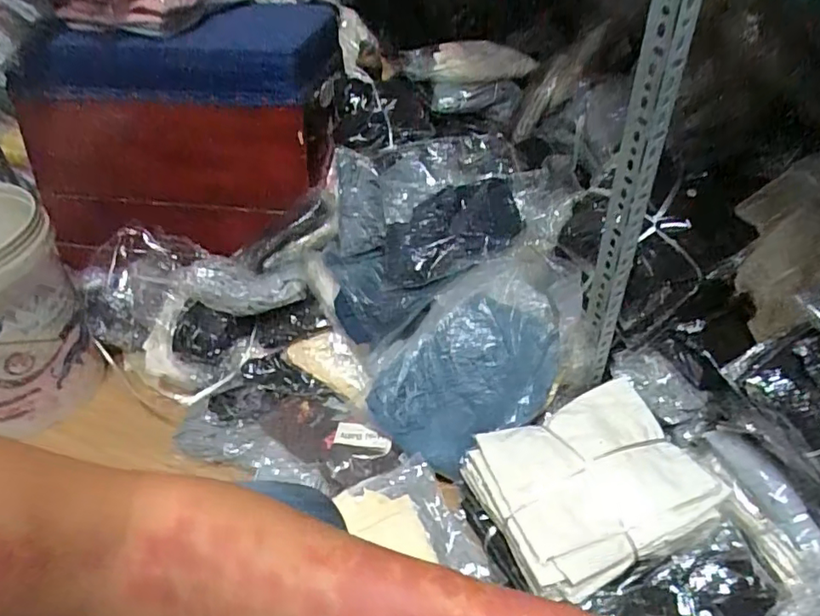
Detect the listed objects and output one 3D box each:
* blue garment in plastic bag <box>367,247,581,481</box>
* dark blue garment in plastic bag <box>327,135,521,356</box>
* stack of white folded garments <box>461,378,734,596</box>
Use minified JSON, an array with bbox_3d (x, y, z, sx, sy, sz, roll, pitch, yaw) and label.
[{"bbox_3d":[0.111,0.066,0.861,0.352,0.067,0.220,-42,84,-1],"label":"blue garment in plastic bag"},{"bbox_3d":[0.026,-0.153,0.980,0.364,0.100,0.381,-20,57,7],"label":"dark blue garment in plastic bag"},{"bbox_3d":[0.236,0.228,0.755,0.259,0.070,0.227,-17,44,-16],"label":"stack of white folded garments"}]

